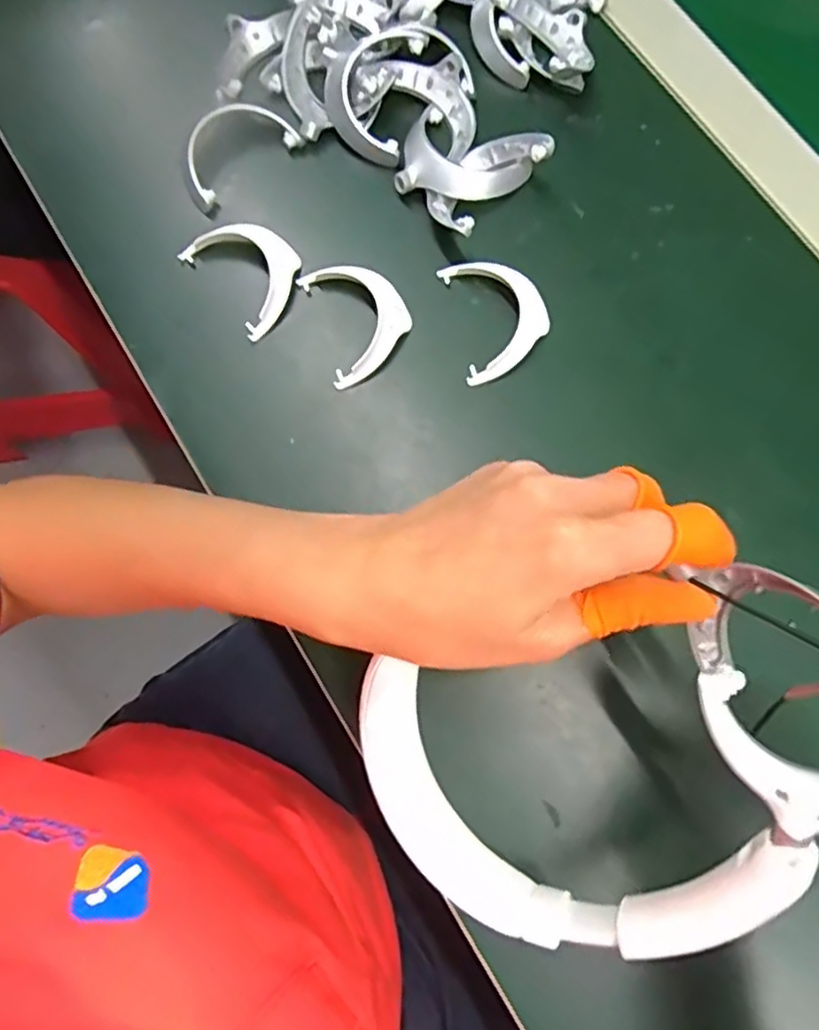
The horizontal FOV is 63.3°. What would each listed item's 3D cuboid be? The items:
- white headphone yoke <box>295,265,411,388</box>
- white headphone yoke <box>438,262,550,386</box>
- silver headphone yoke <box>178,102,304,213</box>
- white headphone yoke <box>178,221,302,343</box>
[{"bbox_3d":[-0.027,-0.108,0.355,0.050,0.017,0.069,-18,78,-2],"label":"white headphone yoke"},{"bbox_3d":[0.048,-0.107,0.355,0.049,0.016,0.067,-11,77,-1],"label":"white headphone yoke"},{"bbox_3d":[-0.103,-0.212,0.382,0.073,0.012,0.043,-40,79,-7],"label":"silver headphone yoke"},{"bbox_3d":[-0.087,-0.136,0.365,0.050,0.012,0.067,-39,79,-7],"label":"white headphone yoke"}]

